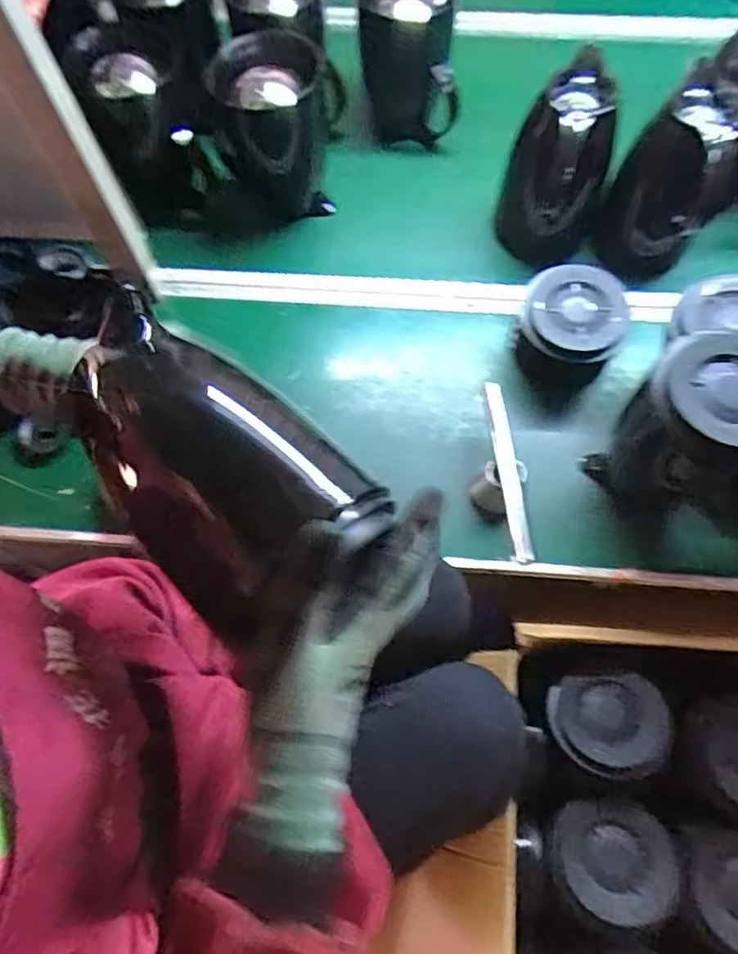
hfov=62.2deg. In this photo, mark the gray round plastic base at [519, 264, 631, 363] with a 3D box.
[{"bbox_3d":[0.231,-0.170,0.714,0.110,0.098,0.114,10,69,5],"label":"gray round plastic base"}]

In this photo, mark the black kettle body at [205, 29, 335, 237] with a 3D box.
[{"bbox_3d":[-0.131,-0.465,0.824,0.161,0.207,0.175,3,68,3],"label":"black kettle body"}]

